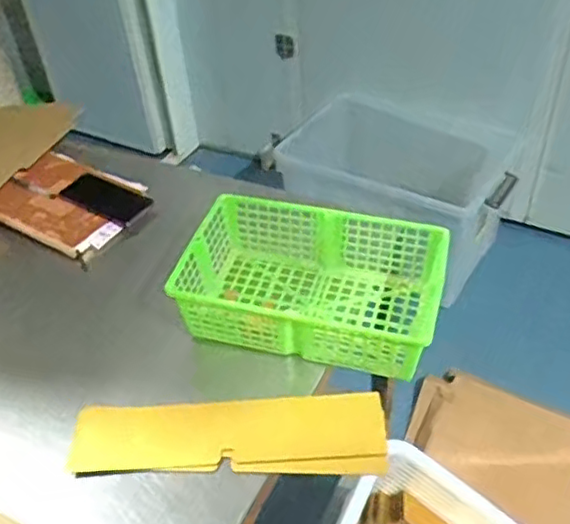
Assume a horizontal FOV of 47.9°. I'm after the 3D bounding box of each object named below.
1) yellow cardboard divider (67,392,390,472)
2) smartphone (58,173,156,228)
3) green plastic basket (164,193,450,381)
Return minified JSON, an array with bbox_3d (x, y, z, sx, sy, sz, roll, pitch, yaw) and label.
[{"bbox_3d":[-0.068,0.205,0.764,0.367,0.016,0.095,-3,43,2],"label":"yellow cardboard divider"},{"bbox_3d":[-0.306,-0.112,1.104,0.162,0.016,0.082,18,47,22],"label":"smartphone"},{"bbox_3d":[0.039,0.031,0.886,0.338,0.099,0.204,10,45,15],"label":"green plastic basket"}]

